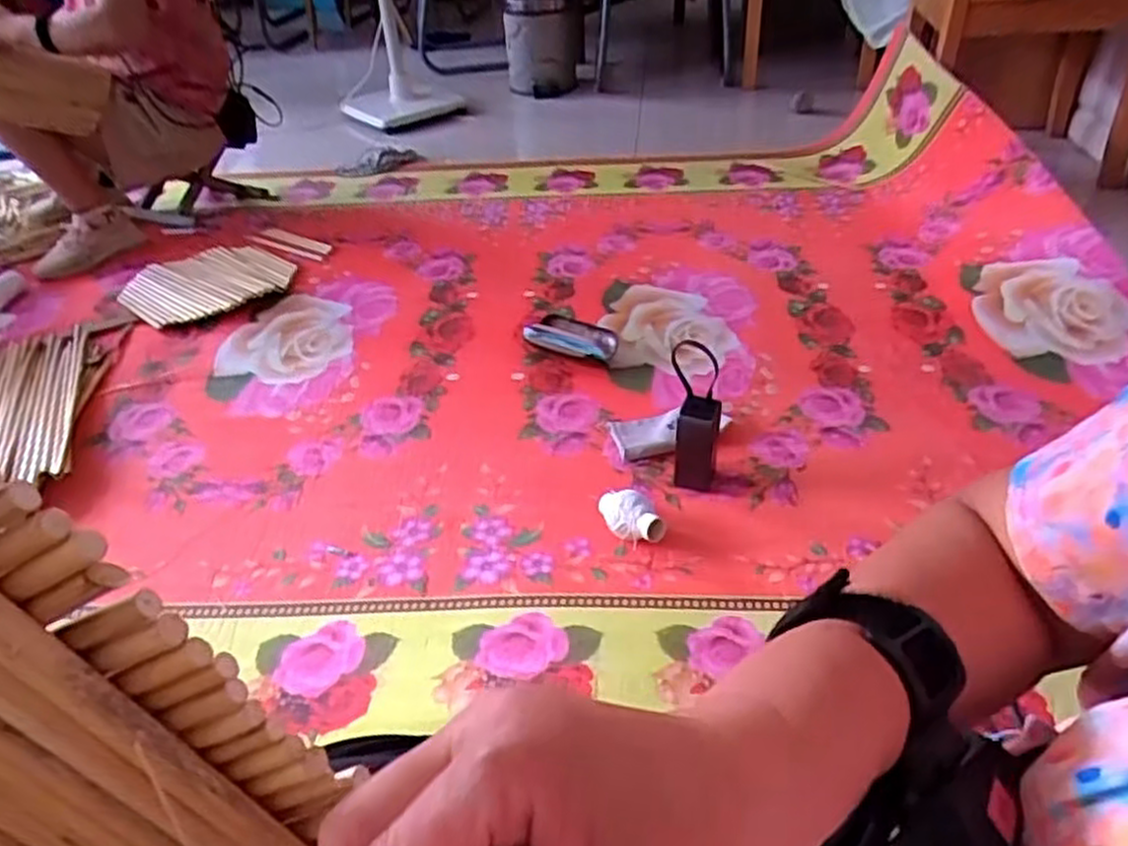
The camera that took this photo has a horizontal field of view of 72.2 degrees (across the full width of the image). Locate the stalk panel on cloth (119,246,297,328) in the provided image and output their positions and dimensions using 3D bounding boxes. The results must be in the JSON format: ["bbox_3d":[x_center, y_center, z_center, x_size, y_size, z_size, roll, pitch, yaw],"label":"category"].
[{"bbox_3d":[-0.717,-0.284,1.558,0.318,0.022,0.247,-14,45,-5],"label":"stalk panel on cloth"}]

